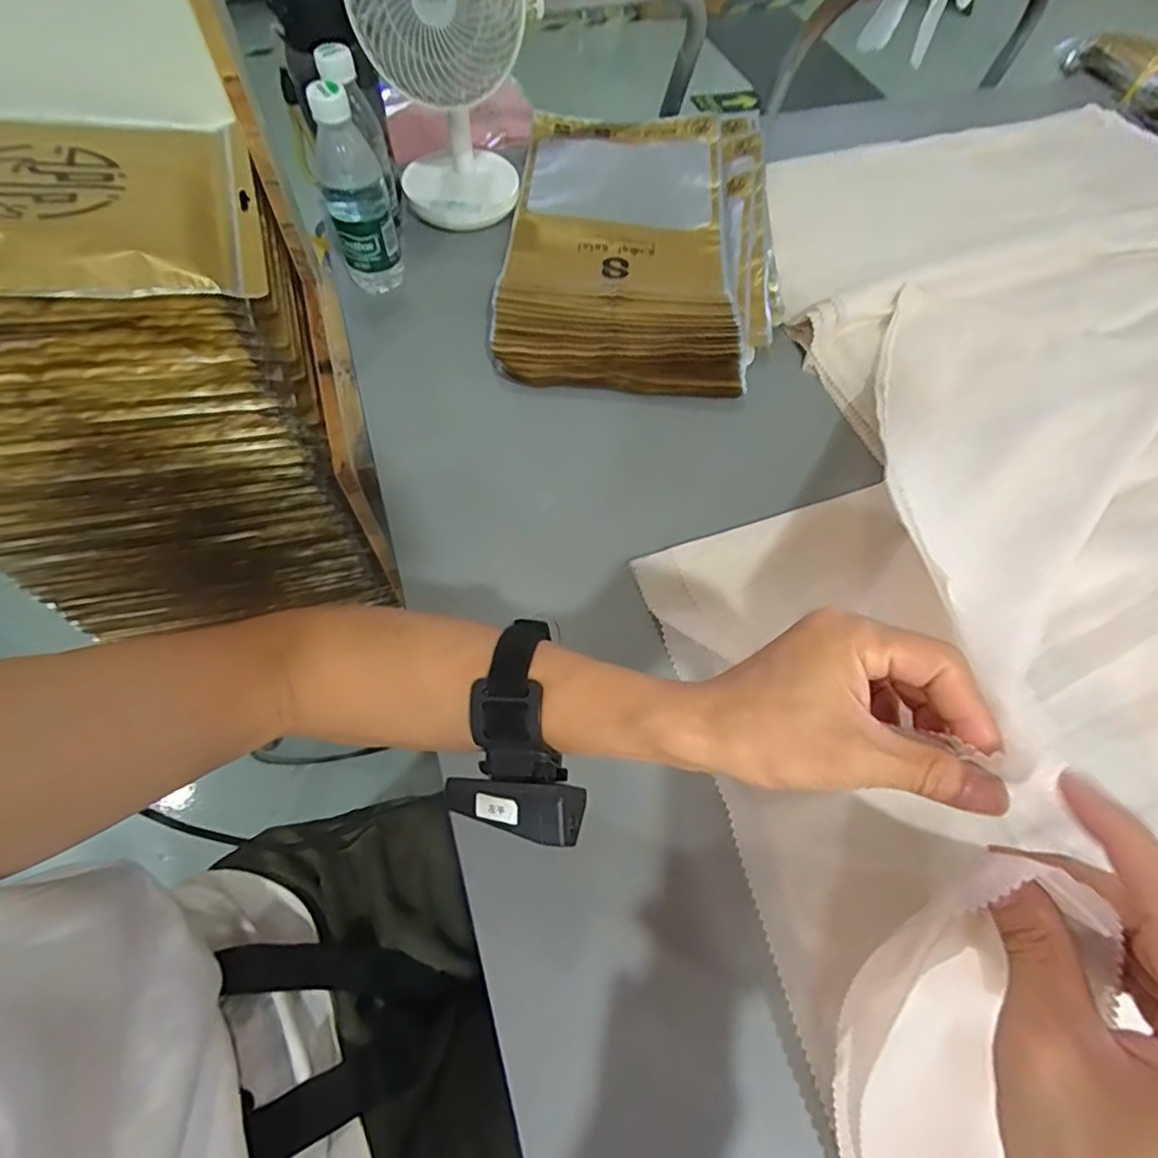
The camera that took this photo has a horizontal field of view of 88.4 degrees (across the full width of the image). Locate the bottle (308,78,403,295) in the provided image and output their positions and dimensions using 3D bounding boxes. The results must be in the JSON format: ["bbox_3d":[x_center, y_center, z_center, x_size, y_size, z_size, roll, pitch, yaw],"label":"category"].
[{"bbox_3d":[-0.215,-0.366,0.581,0.056,0.189,0.052,-20,66,-12],"label":"bottle"}]

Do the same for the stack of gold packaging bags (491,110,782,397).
[{"bbox_3d":[0.073,-0.394,0.679,0.290,0.036,0.458,4,63,-1],"label":"stack of gold packaging bags"}]

